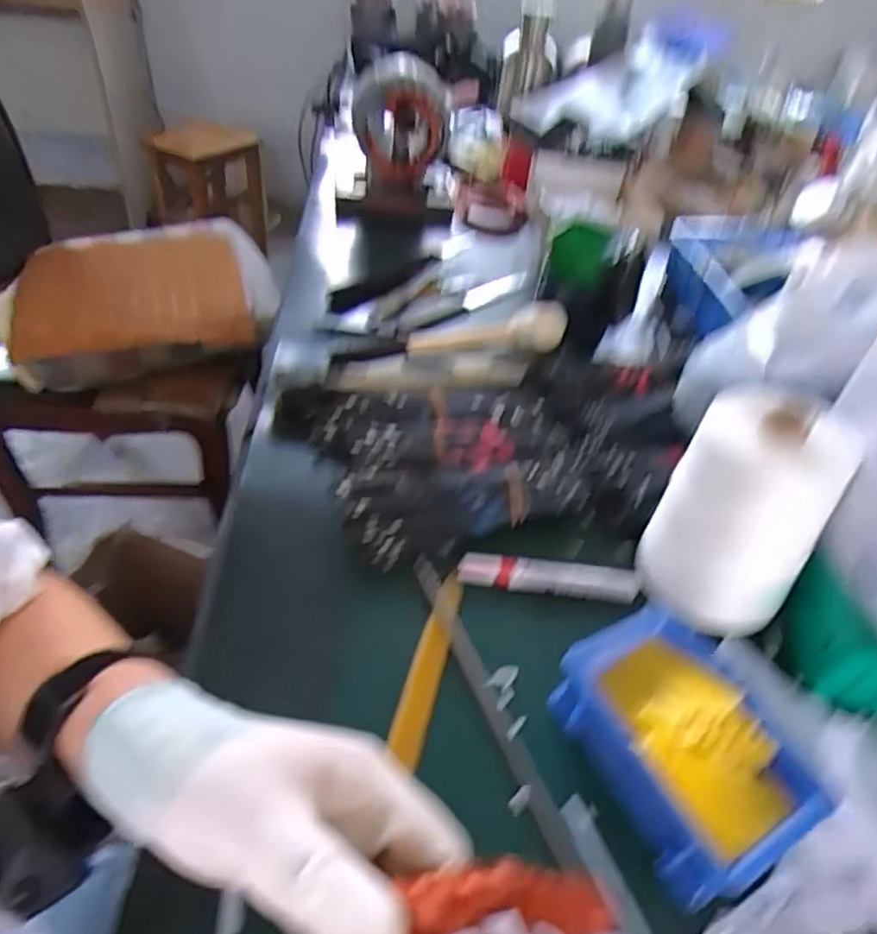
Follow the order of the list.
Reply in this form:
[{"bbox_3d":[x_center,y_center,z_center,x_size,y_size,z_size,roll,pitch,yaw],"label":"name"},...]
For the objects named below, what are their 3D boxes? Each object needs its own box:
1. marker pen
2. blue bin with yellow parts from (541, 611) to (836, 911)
[{"bbox_3d":[0.088,0.088,0.497,0.142,0.017,0.023,7,43,-2],"label":"marker pen"},{"bbox_3d":[0.151,0.171,0.390,0.107,0.046,0.149,-19,51,-24],"label":"blue bin with yellow parts"}]

